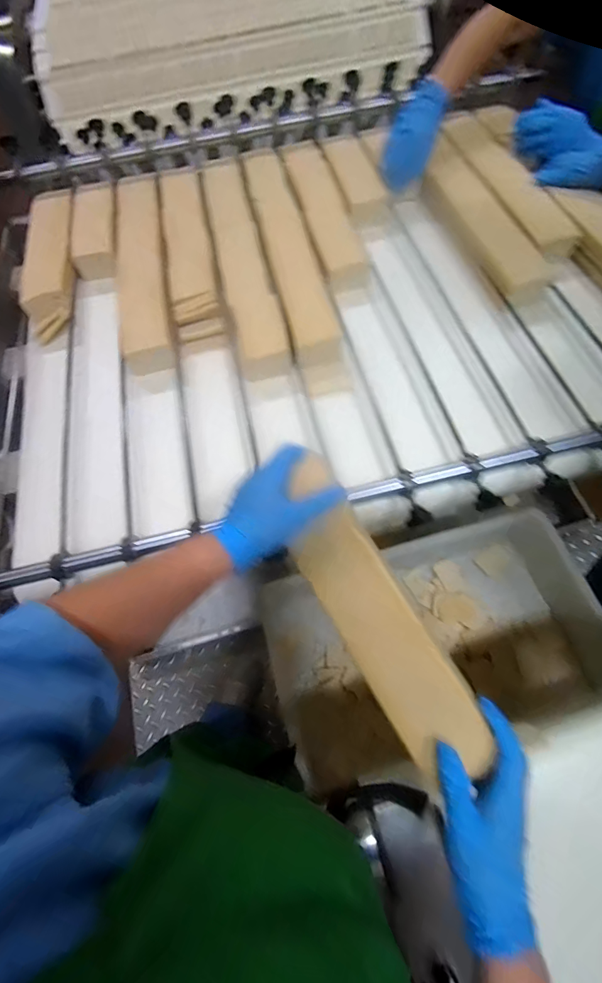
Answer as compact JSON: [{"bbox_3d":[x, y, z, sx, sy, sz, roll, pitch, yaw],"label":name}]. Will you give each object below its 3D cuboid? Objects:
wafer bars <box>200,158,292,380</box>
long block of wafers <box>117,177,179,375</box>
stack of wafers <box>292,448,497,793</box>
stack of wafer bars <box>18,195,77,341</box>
[{"bbox_3d":[-0.115,-0.444,0.776,0.082,0.037,0.550,-13,65,-3],"label":"wafer bars"},{"bbox_3d":[-0.302,-0.435,0.789,0.088,0.039,0.492,-11,64,-2],"label":"long block of wafers"},{"bbox_3d":[0.069,0.115,0.416,0.077,0.012,0.319,-32,76,4],"label":"stack of wafers"},{"bbox_3d":[-0.488,-0.454,0.821,0.090,0.054,0.371,-11,64,-2],"label":"stack of wafer bars"}]

